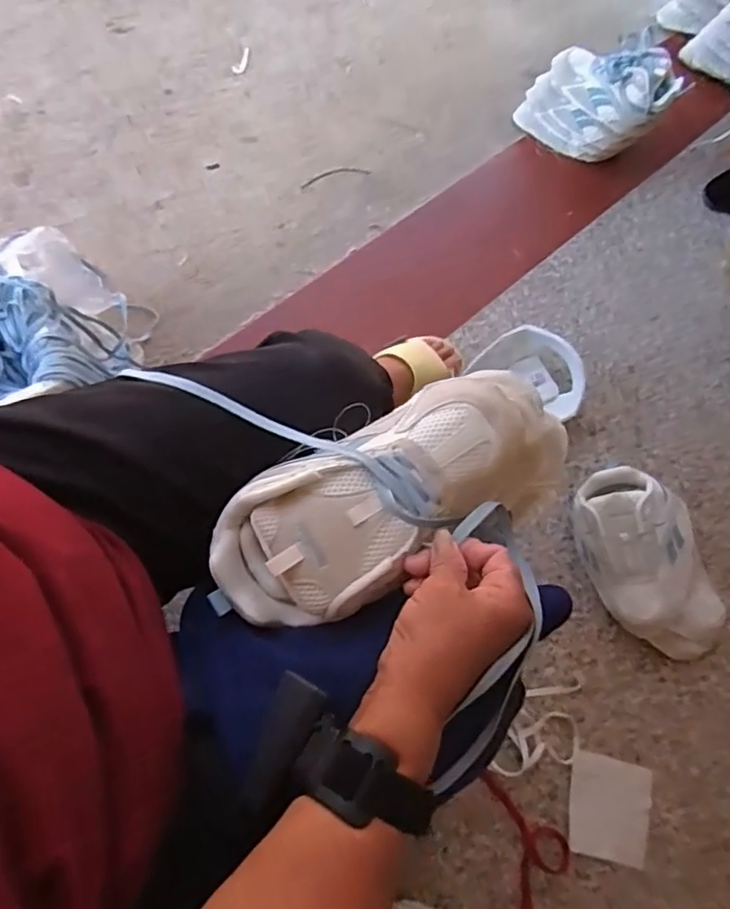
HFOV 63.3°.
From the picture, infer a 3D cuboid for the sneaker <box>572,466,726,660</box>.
[{"bbox_3d":[0.390,0.158,0.822,0.143,0.129,0.279,-28,78,-14],"label":"sneaker"}]

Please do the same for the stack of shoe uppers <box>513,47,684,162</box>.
[{"bbox_3d":[0.407,-0.631,1.058,0.229,0.164,0.124,14,71,-2],"label":"stack of shoe uppers"}]

